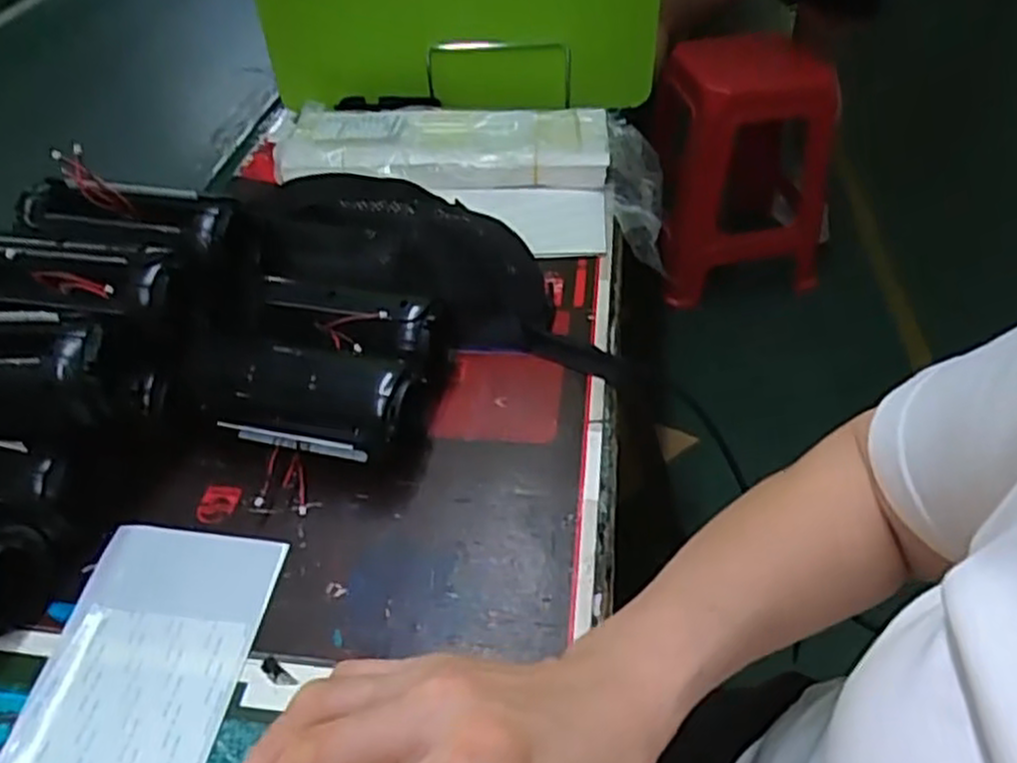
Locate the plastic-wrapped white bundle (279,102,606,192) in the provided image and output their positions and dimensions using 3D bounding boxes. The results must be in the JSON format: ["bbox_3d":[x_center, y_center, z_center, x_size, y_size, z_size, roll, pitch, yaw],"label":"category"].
[{"bbox_3d":[-0.069,-0.237,0.735,0.328,0.029,0.123,3,45,5],"label":"plastic-wrapped white bundle"}]

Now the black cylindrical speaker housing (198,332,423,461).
[{"bbox_3d":[-0.125,0.016,0.475,0.138,0.060,0.062,6,45,8],"label":"black cylindrical speaker housing"}]

